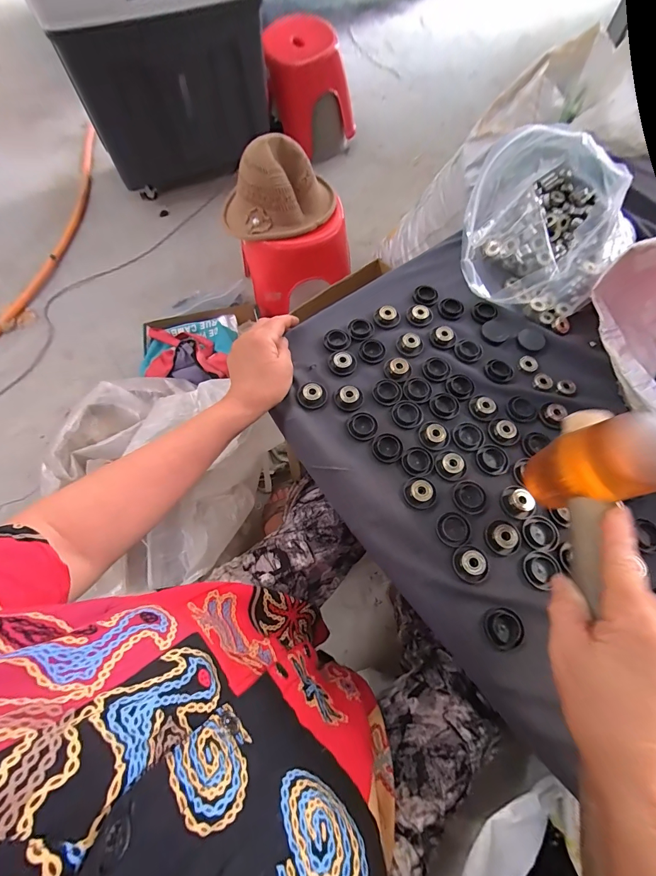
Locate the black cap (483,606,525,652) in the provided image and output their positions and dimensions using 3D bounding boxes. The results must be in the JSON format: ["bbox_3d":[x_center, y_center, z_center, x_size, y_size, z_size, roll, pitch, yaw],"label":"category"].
[{"bbox_3d":[0.157,0.168,0.316,0.033,0.004,0.032,0,65,-1],"label":"black cap"}]

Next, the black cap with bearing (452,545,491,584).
[{"bbox_3d":[0.136,0.119,0.335,0.035,0.012,0.031,21,67,8],"label":"black cap with bearing"}]

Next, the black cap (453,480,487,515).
[{"bbox_3d":[0.146,0.061,0.366,0.030,0.010,0.034,-19,67,-10],"label":"black cap"}]

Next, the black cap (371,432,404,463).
[{"bbox_3d":[0.065,0.010,0.387,0.032,0.006,0.032,0,65,-1],"label":"black cap"}]

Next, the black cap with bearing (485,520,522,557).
[{"bbox_3d":[0.173,0.095,0.347,0.034,0.011,0.032,0,65,-1],"label":"black cap with bearing"}]

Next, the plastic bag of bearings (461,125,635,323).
[{"bbox_3d":[0.272,-0.292,0.454,0.168,0.137,0.225,21,67,8],"label":"plastic bag of bearings"}]

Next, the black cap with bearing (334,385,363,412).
[{"bbox_3d":[0.024,-0.047,0.407,0.032,0.009,0.031,0,65,-1],"label":"black cap with bearing"}]

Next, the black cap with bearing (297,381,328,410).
[{"bbox_3d":[-0.017,-0.049,0.408,0.033,0.011,0.029,-1,65,-2],"label":"black cap with bearing"}]

